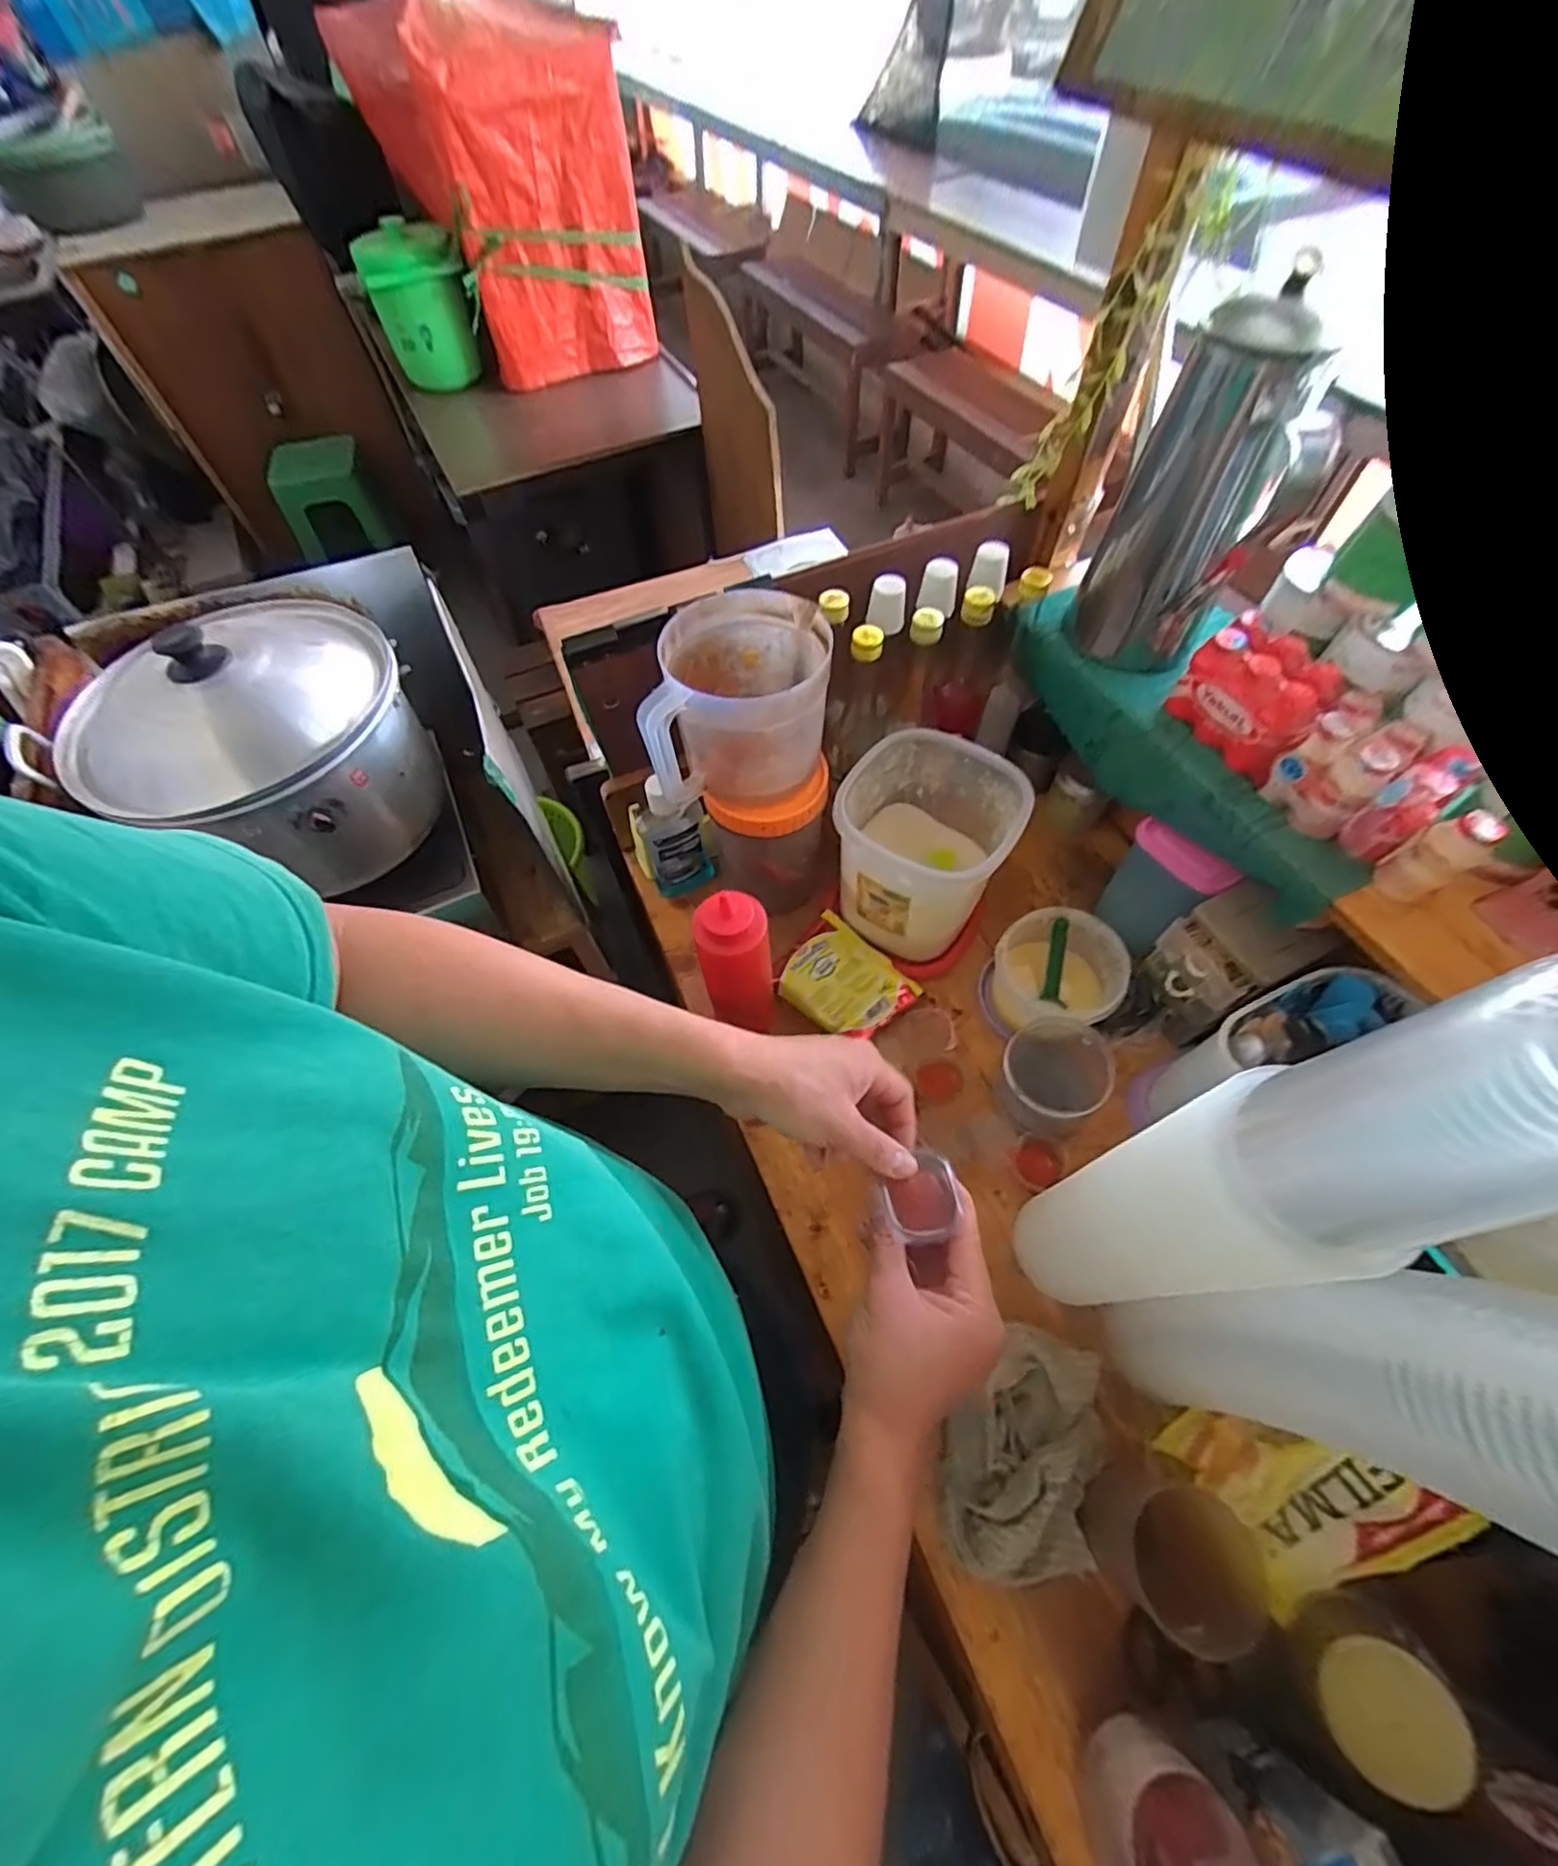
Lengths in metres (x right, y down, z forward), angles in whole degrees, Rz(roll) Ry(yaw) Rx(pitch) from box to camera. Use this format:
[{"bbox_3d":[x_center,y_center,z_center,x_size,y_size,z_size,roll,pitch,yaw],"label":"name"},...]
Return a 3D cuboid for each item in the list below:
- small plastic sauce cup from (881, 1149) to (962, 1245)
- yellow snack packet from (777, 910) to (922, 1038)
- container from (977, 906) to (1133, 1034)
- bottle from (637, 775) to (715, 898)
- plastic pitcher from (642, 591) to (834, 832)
[{"bbox_3d":[0.086,0.162,0.403,0.045,0.027,0.050,-12,60,-3],"label":"small plastic sauce cup"},{"bbox_3d":[0.065,0.049,0.712,0.111,0.021,0.136,-36,64,-16],"label":"yellow snack packet"},{"bbox_3d":[0.275,0.048,0.662,0.121,0.083,0.115,-2,60,3],"label":"container"},{"bbox_3d":[-0.116,-0.107,0.730,0.069,0.173,0.043,-16,60,-6],"label":"bottle"},{"bbox_3d":[-0.042,-0.198,0.605,0.166,0.152,0.146,0,60,4],"label":"plastic pitcher"}]

